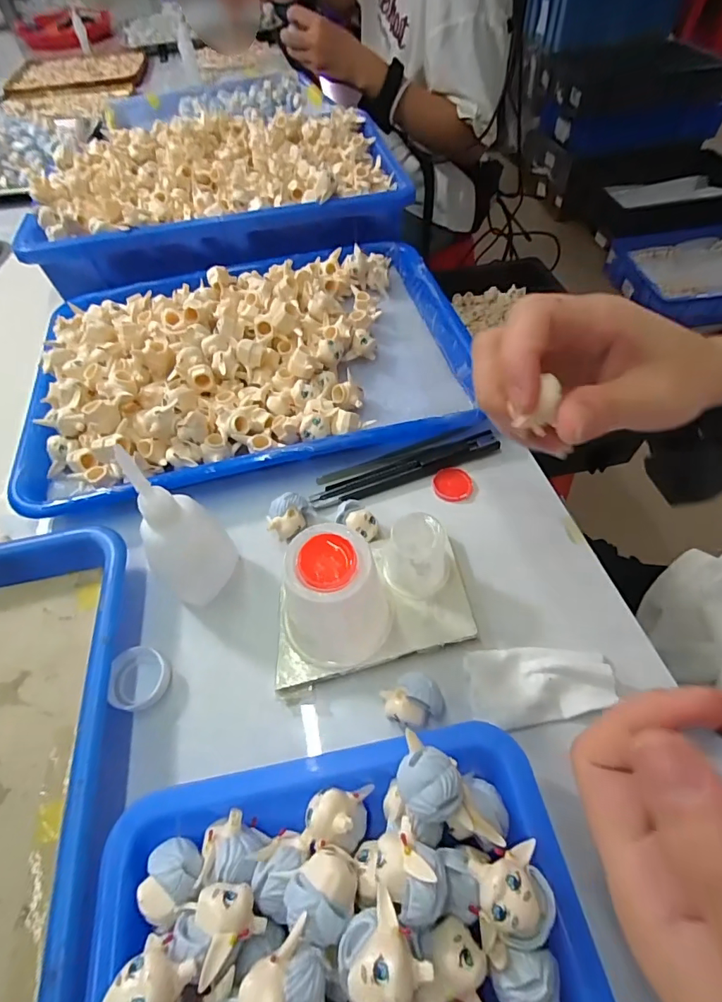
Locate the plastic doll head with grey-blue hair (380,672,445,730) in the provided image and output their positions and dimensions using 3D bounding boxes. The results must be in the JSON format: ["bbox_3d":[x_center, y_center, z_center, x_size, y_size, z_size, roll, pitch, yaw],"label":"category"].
[{"bbox_3d":[0.025,0.096,0.222,0.026,0.023,0.023,-26,58,-15],"label":"plastic doll head with grey-blue hair"}]

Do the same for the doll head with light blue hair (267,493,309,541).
[{"bbox_3d":[-0.045,0.011,0.287,0.021,0.022,0.026,3,55,5],"label":"doll head with light blue hair"}]

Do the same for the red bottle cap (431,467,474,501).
[{"bbox_3d":[0.061,-0.011,0.309,0.026,0.004,0.027,-1,55,2],"label":"red bottle cap"}]

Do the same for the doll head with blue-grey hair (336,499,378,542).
[{"bbox_3d":[-0.001,0.013,0.282,0.025,0.019,0.020,19,58,16],"label":"doll head with blue-grey hair"}]

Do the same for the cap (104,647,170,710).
[{"bbox_3d":[-0.116,0.092,0.244,0.029,0.008,0.032,-11,55,-4],"label":"cap"}]

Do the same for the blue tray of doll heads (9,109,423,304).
[{"bbox_3d":[-0.149,-0.328,0.490,0.366,0.065,0.229,-12,55,-6],"label":"blue tray of doll heads"}]

